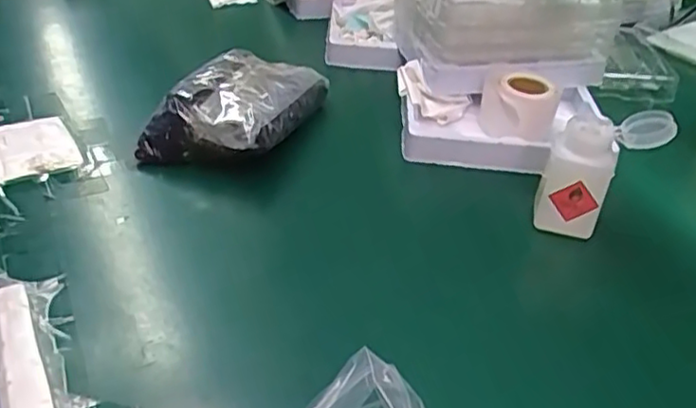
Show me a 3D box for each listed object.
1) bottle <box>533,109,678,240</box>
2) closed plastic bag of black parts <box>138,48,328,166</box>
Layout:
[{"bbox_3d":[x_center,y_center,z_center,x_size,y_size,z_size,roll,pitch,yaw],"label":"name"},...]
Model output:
[{"bbox_3d":[0.219,-0.028,0.577,0.089,0.113,0.040,5,36,1],"label":"bottle"},{"bbox_3d":[-0.112,-0.104,0.688,0.129,0.066,0.196,15,37,13],"label":"closed plastic bag of black parts"}]

